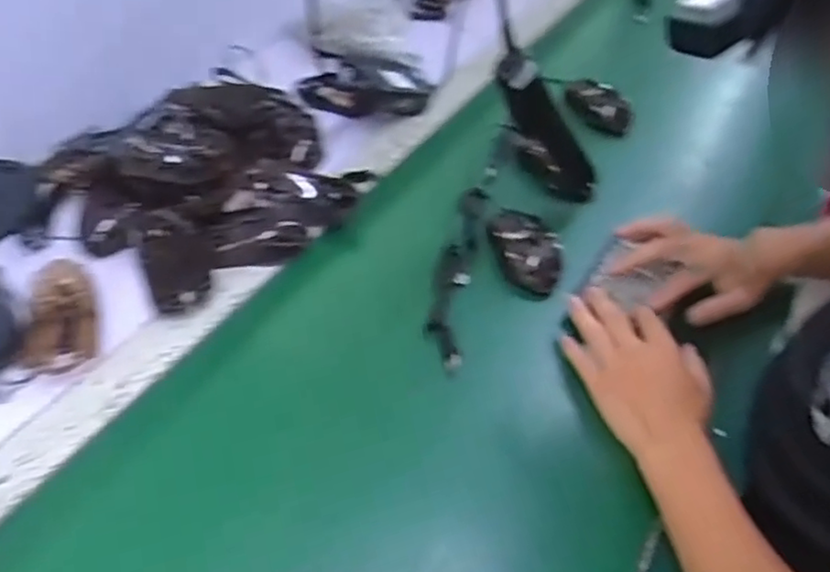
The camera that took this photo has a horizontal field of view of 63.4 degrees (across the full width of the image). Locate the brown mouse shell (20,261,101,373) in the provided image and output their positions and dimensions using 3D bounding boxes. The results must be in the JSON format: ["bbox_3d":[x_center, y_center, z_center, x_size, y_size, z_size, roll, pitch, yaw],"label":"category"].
[{"bbox_3d":[-0.308,0.024,0.577,0.057,0.035,0.091,-9,49,-14],"label":"brown mouse shell"}]

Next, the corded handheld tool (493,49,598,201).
[{"bbox_3d":[0.141,-0.152,0.701,0.051,0.246,0.033,-46,58,7],"label":"corded handheld tool"}]

